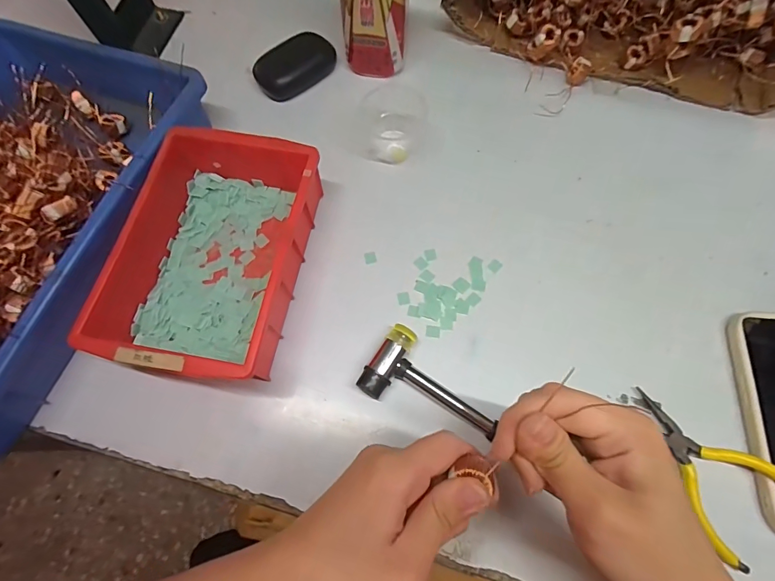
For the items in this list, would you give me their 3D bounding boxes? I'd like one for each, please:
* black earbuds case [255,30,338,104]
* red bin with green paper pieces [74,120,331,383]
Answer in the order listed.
[{"bbox_3d":[-0.103,-0.248,0.438,0.089,0.028,0.050,-38,73,-14],"label":"black earbuds case"},{"bbox_3d":[-0.139,-0.030,0.327,0.127,0.063,0.196,9,69,4],"label":"red bin with green paper pieces"}]

